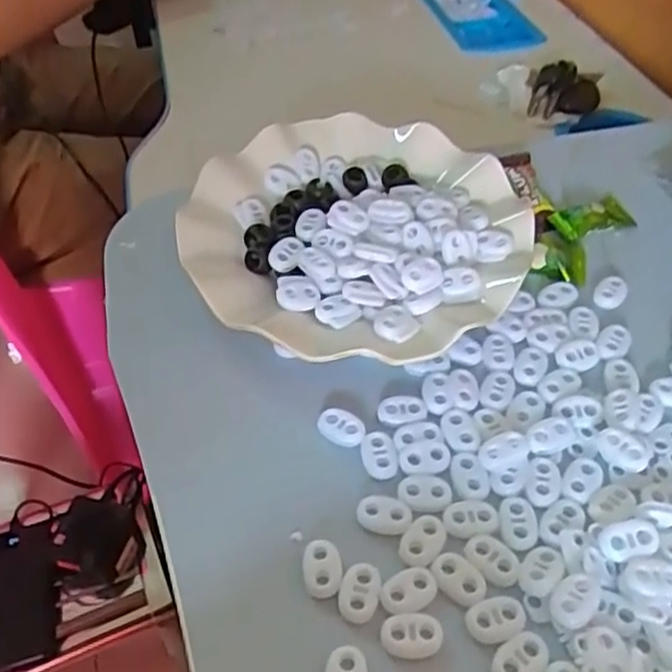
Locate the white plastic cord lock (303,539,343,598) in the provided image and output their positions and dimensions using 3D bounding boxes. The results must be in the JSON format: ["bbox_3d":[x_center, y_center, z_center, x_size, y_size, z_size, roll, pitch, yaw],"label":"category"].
[{"bbox_3d":[-0.005,0.088,0.270,0.015,0.004,0.022,-5,49,-4],"label":"white plastic cord lock"}]

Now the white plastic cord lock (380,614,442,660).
[{"bbox_3d":[0.027,0.106,0.253,0.021,0.004,0.014,-1,48,0],"label":"white plastic cord lock"}]

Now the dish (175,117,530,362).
[{"bbox_3d":[0.014,-0.058,0.375,0.169,0.039,0.170,-1,48,1],"label":"dish"}]

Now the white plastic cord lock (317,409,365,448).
[{"bbox_3d":[0.002,0.039,0.310,0.021,0.006,0.015,21,52,19],"label":"white plastic cord lock"}]

